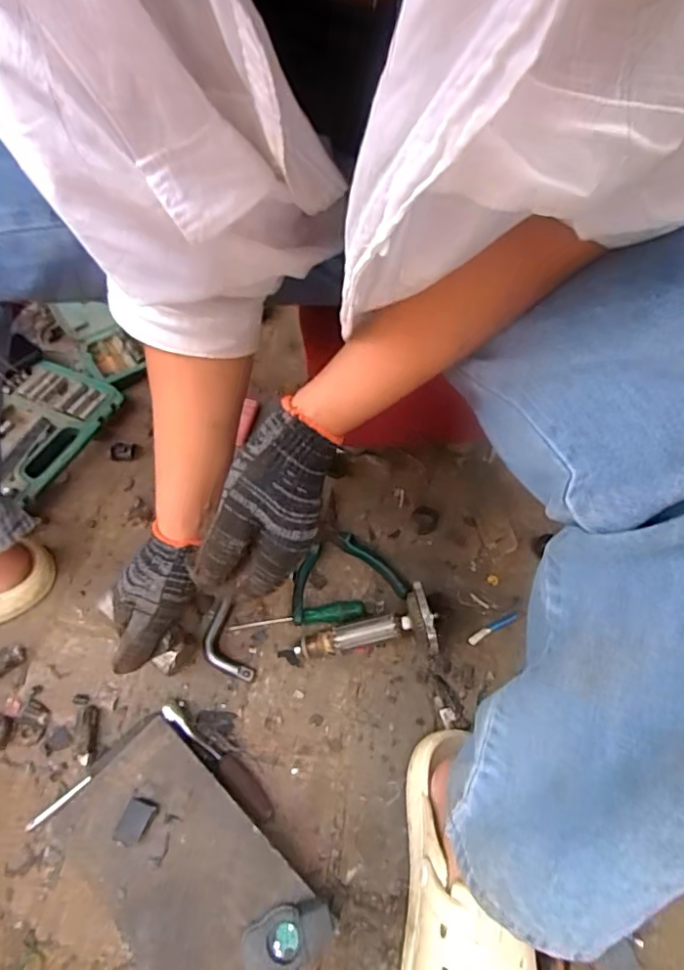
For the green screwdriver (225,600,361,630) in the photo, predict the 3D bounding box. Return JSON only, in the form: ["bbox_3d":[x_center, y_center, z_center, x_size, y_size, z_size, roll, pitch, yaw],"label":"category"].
[{"bbox_3d":[-0.048,0.143,0.595,0.141,0.017,0.021,-6,57,-4],"label":"green screwdriver"}]

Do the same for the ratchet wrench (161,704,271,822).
[{"bbox_3d":[-0.117,0.256,0.521,0.141,0.026,0.020,36,64,21],"label":"ratchet wrench"}]

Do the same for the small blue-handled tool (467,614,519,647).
[{"bbox_3d":[0.164,0.156,0.601,0.060,0.006,0.010,-30,60,0],"label":"small blue-handled tool"}]

